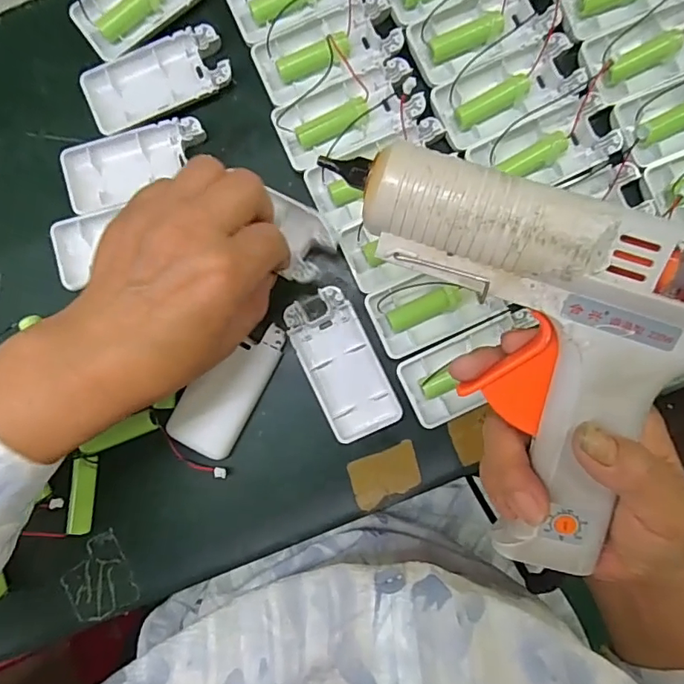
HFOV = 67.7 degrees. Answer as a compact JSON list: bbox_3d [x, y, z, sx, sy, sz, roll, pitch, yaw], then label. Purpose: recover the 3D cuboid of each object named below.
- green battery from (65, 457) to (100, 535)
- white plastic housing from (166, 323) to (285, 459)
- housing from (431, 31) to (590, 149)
[{"bbox_3d":[-0.169,0.100,0.333,0.011,0.012,0.050,6,88,4],"label":"green battery"},{"bbox_3d":[-0.074,0.028,0.330,0.043,0.011,0.092,28,90,4],"label":"white plastic housing"},{"bbox_3d":[0.107,-0.161,0.328,0.089,0.016,0.045,-25,87,2],"label":"housing"}]

